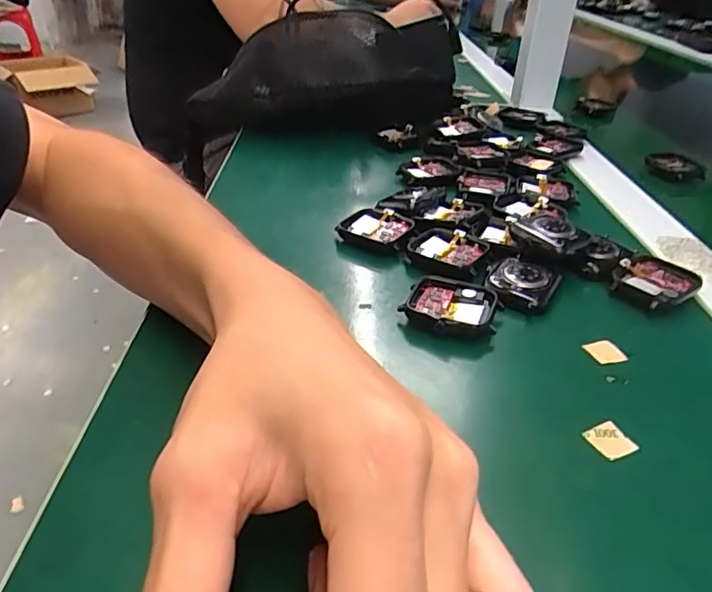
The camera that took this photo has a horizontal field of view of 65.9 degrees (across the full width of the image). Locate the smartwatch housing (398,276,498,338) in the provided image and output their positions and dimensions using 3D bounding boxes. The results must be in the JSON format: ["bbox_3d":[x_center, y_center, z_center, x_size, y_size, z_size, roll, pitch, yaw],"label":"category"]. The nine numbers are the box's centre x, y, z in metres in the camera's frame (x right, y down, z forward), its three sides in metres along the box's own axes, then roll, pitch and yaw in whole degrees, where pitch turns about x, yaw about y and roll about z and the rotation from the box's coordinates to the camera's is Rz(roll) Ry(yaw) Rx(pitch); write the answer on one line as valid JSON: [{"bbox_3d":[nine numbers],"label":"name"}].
[{"bbox_3d":[0.048,0.006,0.283,0.045,0.010,0.039,10,34,12],"label":"smartwatch housing"}]

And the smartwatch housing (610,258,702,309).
[{"bbox_3d":[0.166,-0.005,0.305,0.044,0.011,0.036,-26,42,-36],"label":"smartwatch housing"}]

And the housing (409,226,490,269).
[{"bbox_3d":[0.055,-0.028,0.329,0.042,0.008,0.037,19,37,23],"label":"housing"}]

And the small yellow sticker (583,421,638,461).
[{"bbox_3d":[0.101,0.057,0.218,0.014,0.004,0.015,-23,49,-17],"label":"small yellow sticker"}]

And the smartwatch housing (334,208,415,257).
[{"bbox_3d":[0.013,-0.042,0.354,0.049,0.012,0.037,17,36,21],"label":"smartwatch housing"}]

